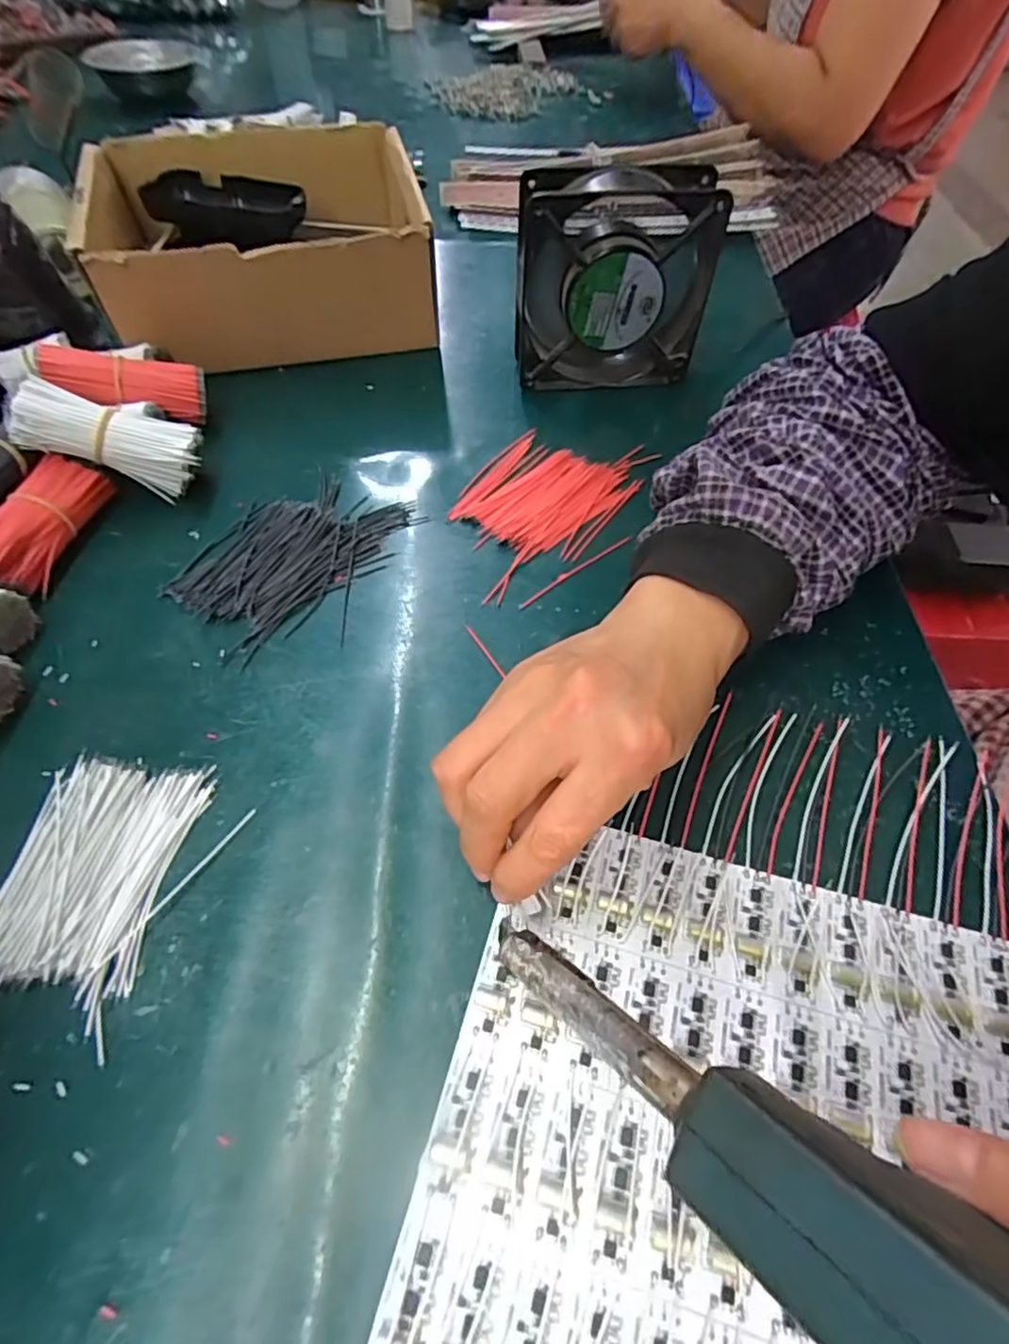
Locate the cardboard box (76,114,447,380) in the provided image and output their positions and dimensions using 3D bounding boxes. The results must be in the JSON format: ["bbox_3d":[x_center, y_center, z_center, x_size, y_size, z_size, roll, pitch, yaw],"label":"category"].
[{"bbox_3d":[-0.168,-0.308,0.458,0.220,0.089,0.184,-11,57,-8],"label":"cardboard box"}]

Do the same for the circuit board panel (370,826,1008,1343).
[{"bbox_3d":[0.072,0.172,0.196,0.192,0.008,0.228,14,57,9],"label":"circuit board panel"}]

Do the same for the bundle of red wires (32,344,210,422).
[{"bbox_3d":[-0.230,-0.178,0.380,0.085,0.025,0.023,2,52,-27],"label":"bundle of red wires"}]

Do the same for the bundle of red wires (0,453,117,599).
[{"bbox_3d":[-0.254,-0.078,0.339,0.032,0.033,0.090,8,56,4],"label":"bundle of red wires"}]

